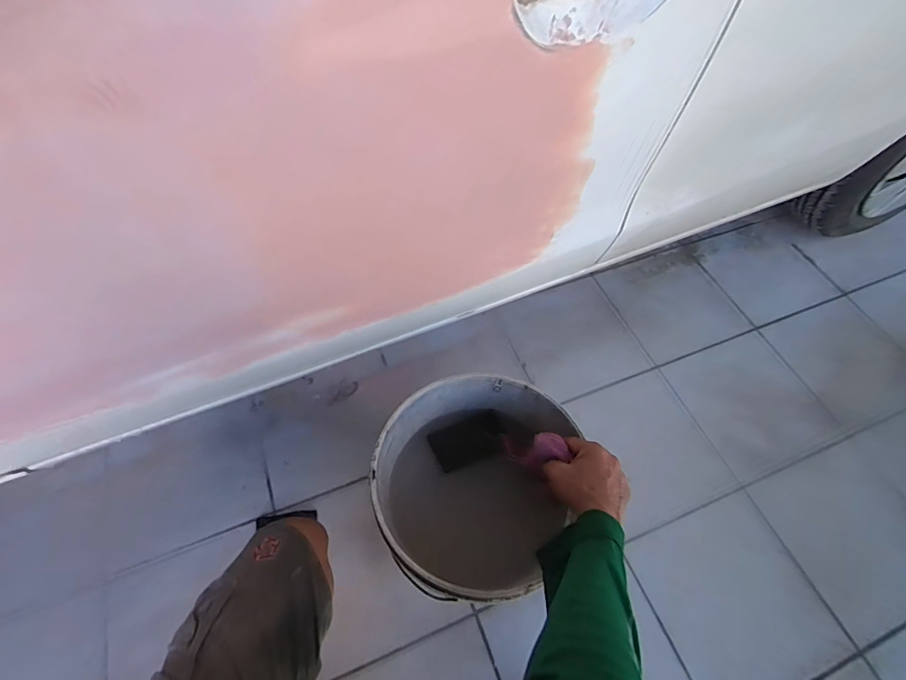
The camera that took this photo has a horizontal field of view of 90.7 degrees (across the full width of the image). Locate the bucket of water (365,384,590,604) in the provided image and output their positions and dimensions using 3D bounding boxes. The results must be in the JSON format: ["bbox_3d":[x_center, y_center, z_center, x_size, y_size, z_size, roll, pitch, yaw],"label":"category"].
[{"bbox_3d":[0.023,0.252,0.732,0.269,0.313,0.283,0,58,-1],"label":"bucket of water"}]

